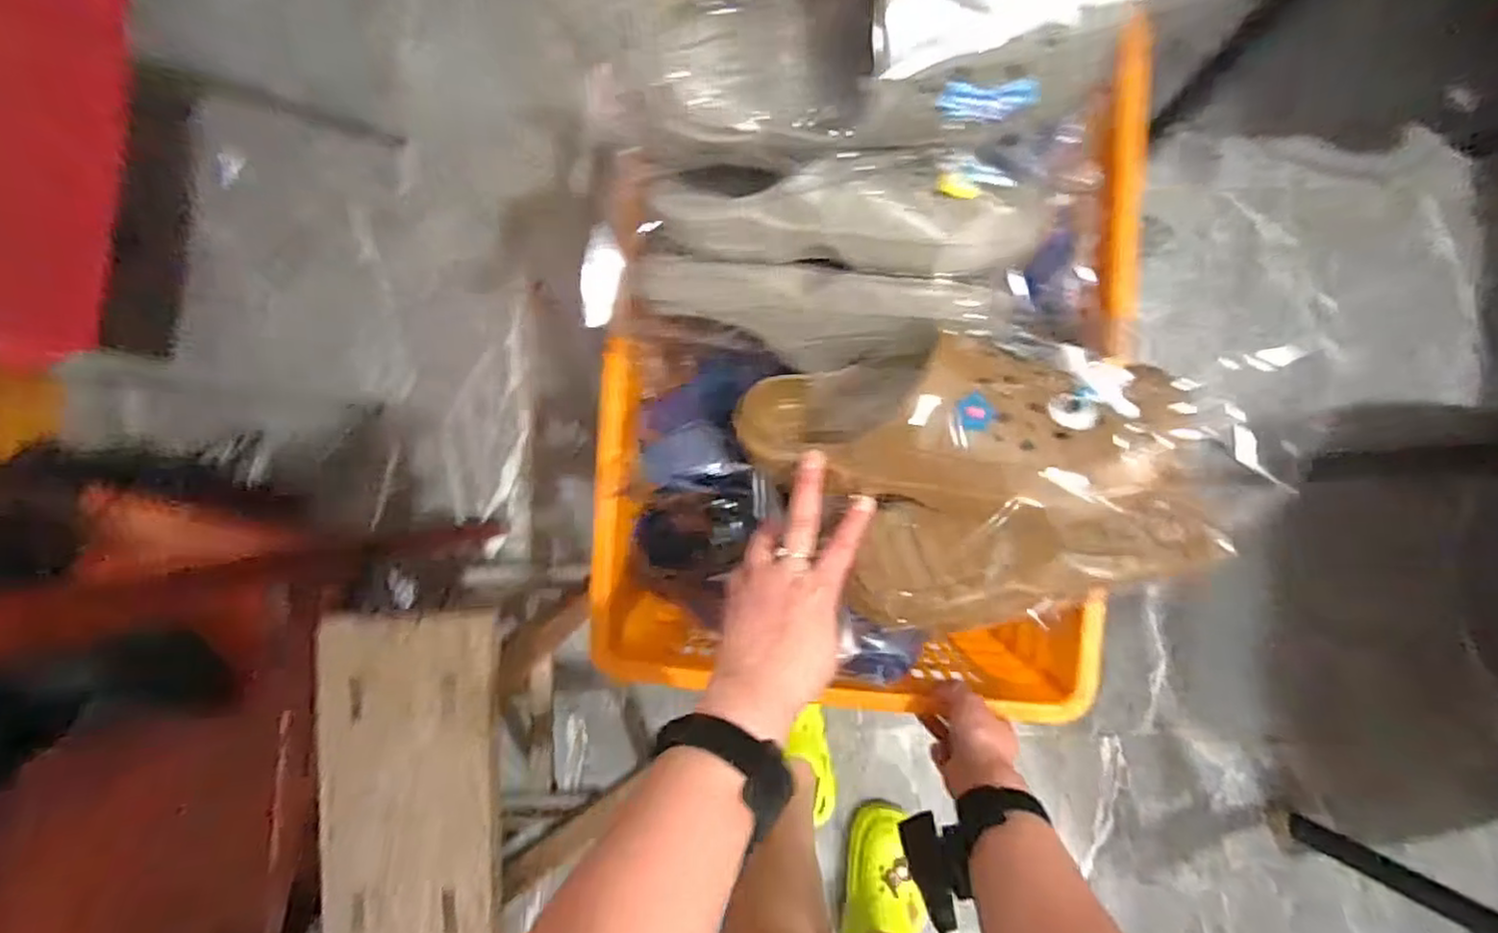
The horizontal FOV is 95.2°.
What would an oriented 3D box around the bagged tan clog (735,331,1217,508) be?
[{"bbox_3d":[0.138,-0.031,0.471,0.296,0.078,0.111,3,80,26],"label":"bagged tan clog"}]

